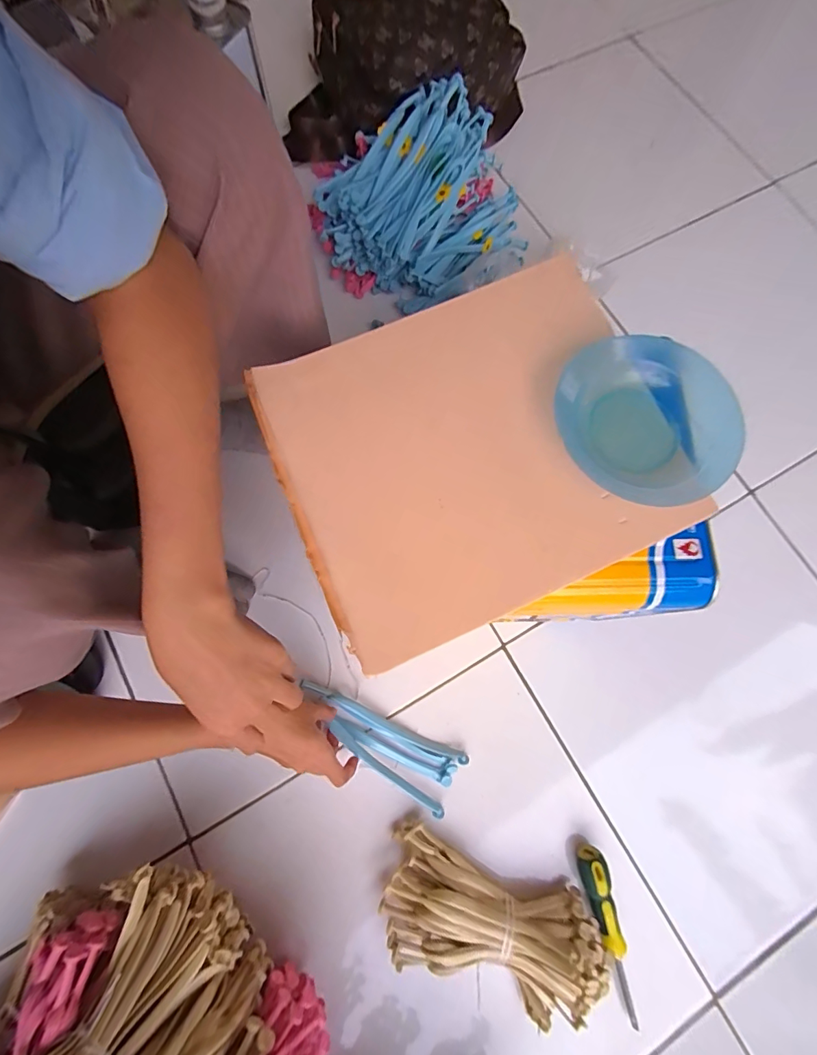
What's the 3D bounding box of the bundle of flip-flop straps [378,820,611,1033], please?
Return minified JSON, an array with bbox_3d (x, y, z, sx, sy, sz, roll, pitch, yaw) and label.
[{"bbox_3d":[0.081,0.403,0.444,0.226,0.053,0.112,21,75,3],"label":"bundle of flip-flop straps"}]

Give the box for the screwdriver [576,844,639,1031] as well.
[{"bbox_3d":[0.203,0.415,0.457,0.027,0.038,0.153,-8,76,-4],"label":"screwdriver"}]

